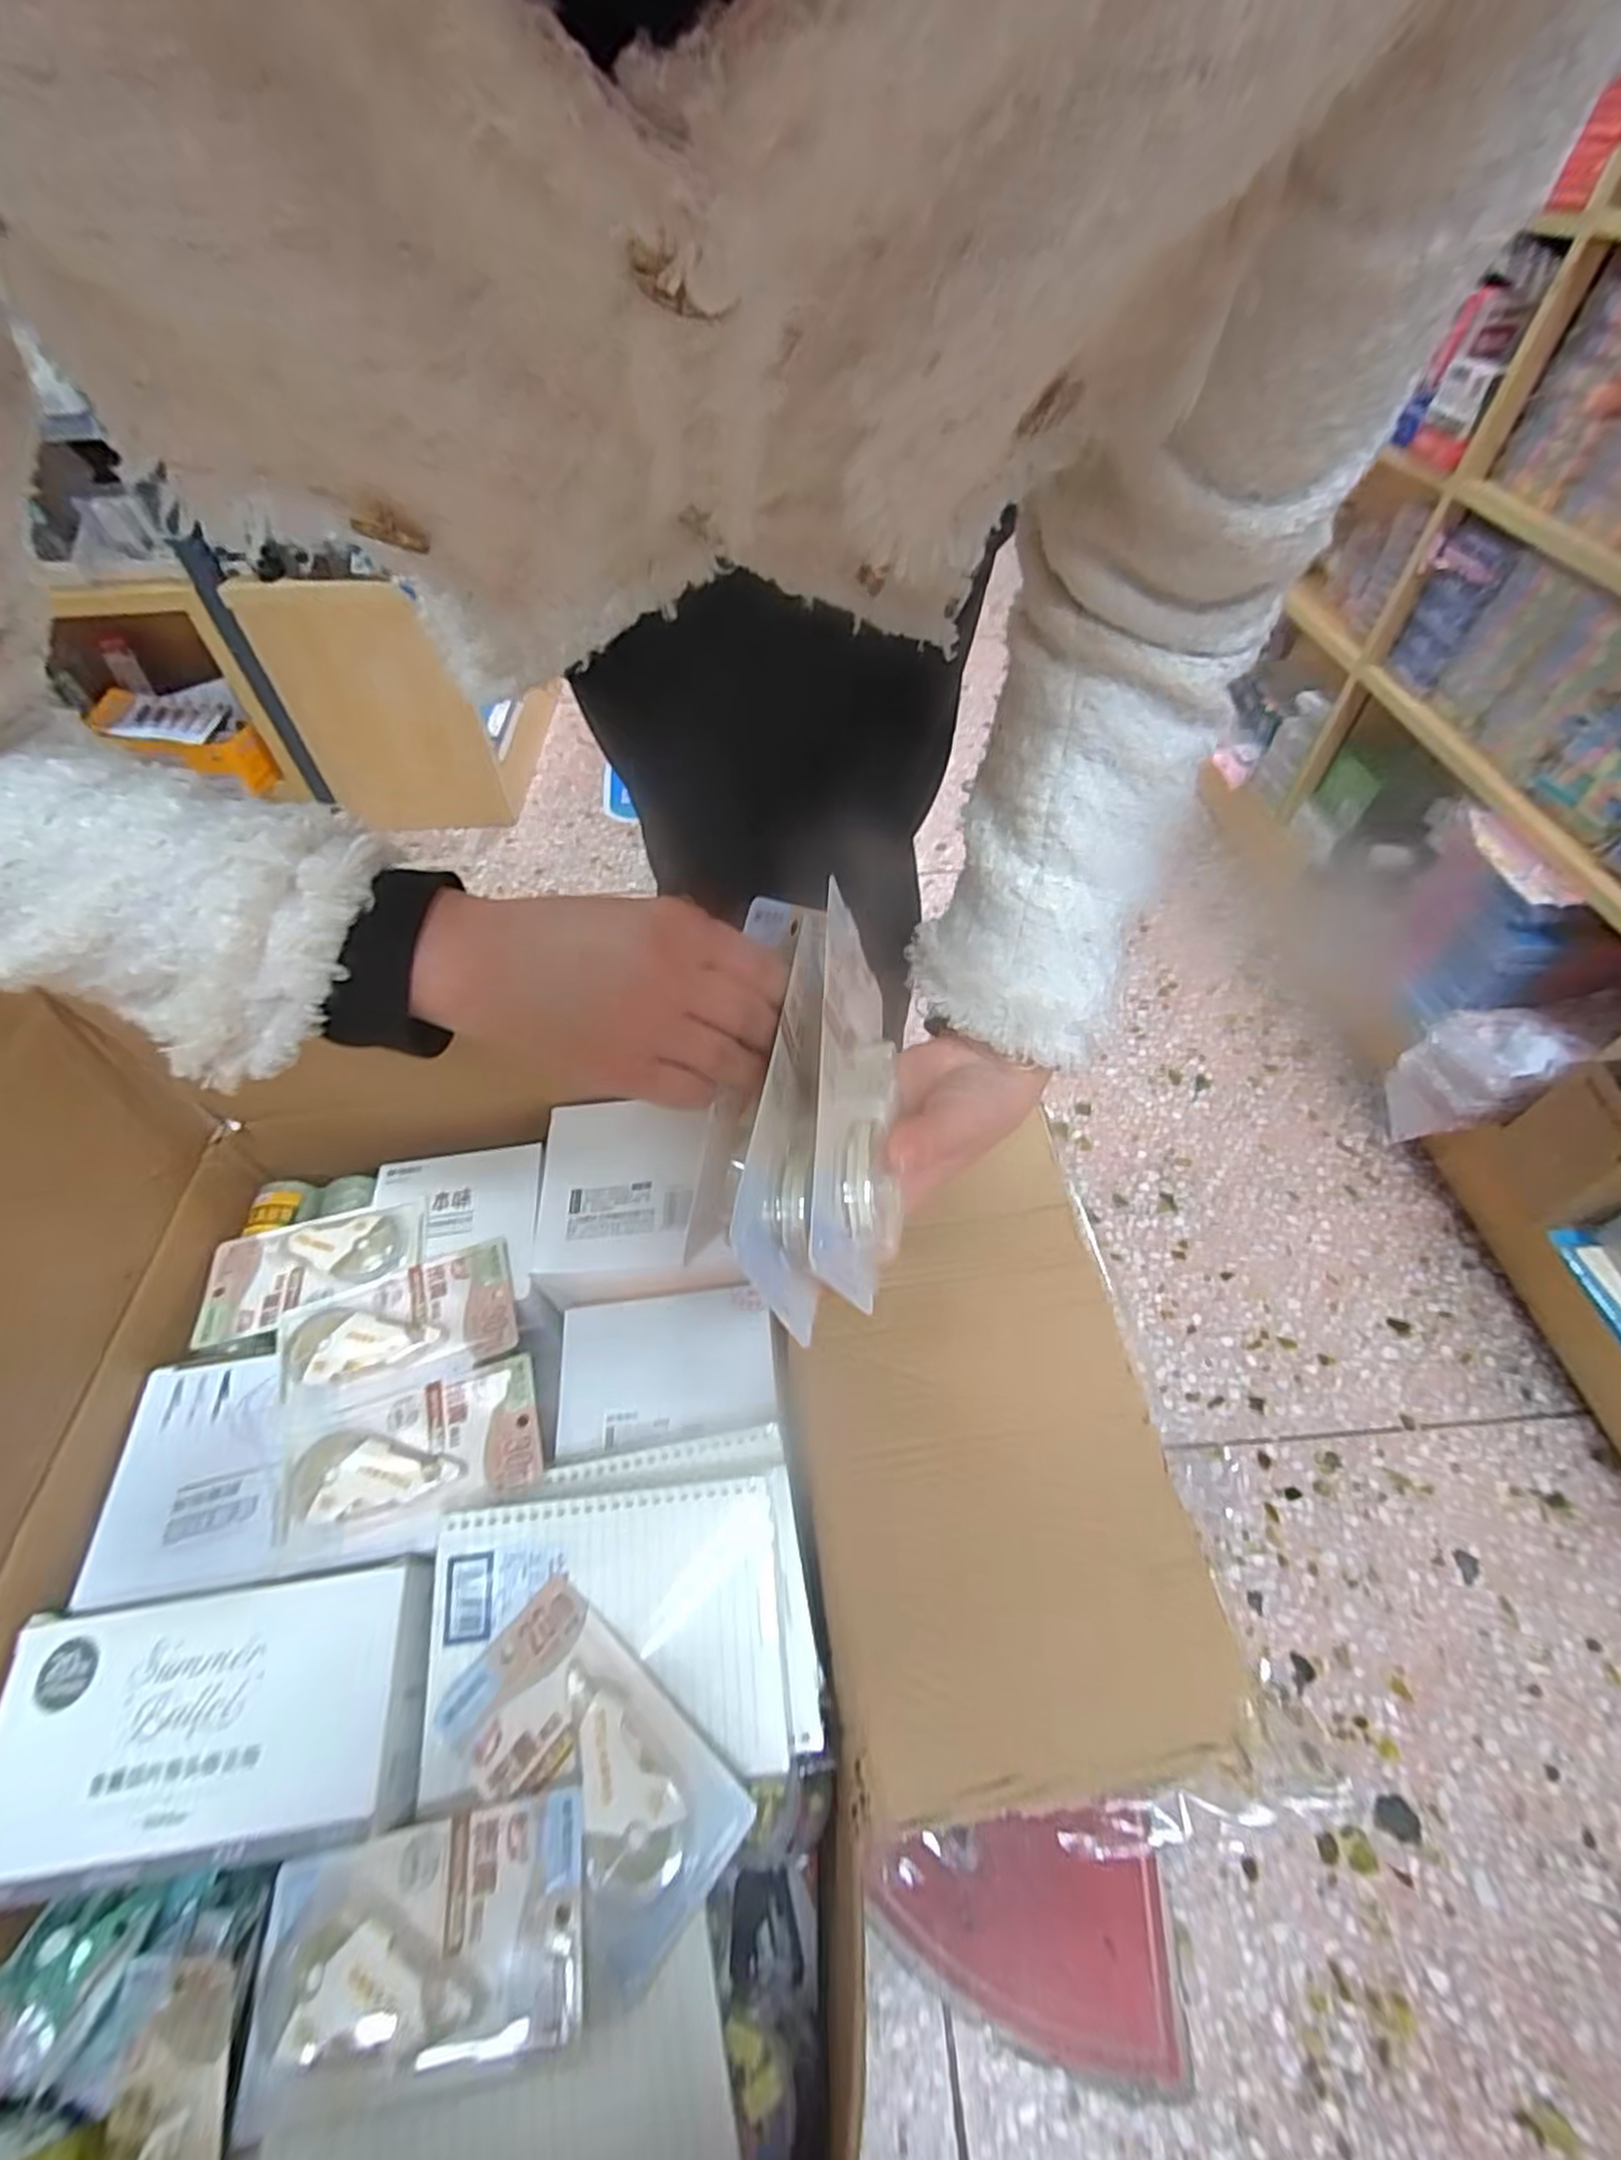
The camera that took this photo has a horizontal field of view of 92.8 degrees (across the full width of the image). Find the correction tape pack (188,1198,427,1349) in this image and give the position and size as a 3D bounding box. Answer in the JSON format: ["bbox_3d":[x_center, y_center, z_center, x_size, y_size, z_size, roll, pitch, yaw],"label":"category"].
[{"bbox_3d":[-0.385,0.139,0.590,0.159,0.021,0.087,-13,53,-6],"label":"correction tape pack"}]

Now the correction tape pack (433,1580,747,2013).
[{"bbox_3d":[-0.120,0.361,0.405,0.163,0.028,0.094,33,62,25],"label":"correction tape pack"}]

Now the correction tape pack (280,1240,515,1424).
[{"bbox_3d":[-0.300,0.173,0.552,0.160,0.025,0.093,-17,54,-9],"label":"correction tape pack"}]

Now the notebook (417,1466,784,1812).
[{"bbox_3d":[-0.121,0.322,0.450,0.202,0.008,0.141,-6,64,-1],"label":"notebook"}]

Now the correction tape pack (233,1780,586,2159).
[{"bbox_3d":[-0.186,0.410,0.362,0.159,0.028,0.086,-12,53,-5],"label":"correction tape pack"}]

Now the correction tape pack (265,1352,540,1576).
[{"bbox_3d":[-0.266,0.243,0.503,0.164,0.028,0.090,-15,54,-8],"label":"correction tape pack"}]

